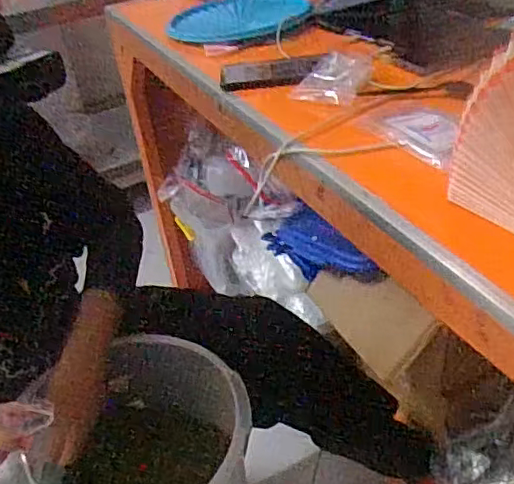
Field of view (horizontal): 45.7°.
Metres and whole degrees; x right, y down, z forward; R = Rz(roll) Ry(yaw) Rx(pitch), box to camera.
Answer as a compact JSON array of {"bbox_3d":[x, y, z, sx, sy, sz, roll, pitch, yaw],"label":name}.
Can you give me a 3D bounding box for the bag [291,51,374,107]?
[{"bbox_3d":[0.101,-0.218,0.799,0.084,0.023,0.117,7,38,19],"label":"bag"}]

